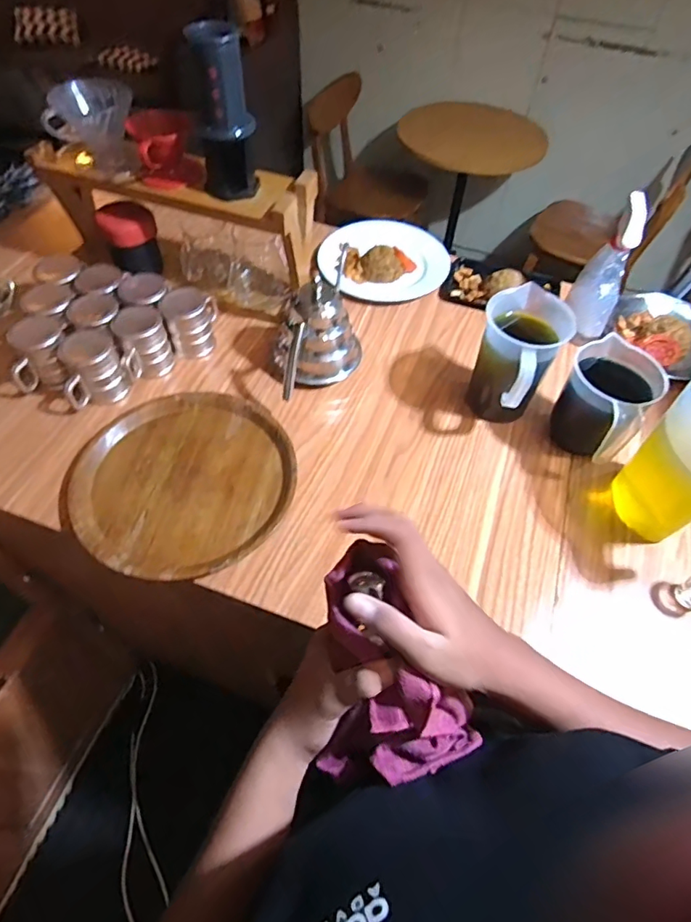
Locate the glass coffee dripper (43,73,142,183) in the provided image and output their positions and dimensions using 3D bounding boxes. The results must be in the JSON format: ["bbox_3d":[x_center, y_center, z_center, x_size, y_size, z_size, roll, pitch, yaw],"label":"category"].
[{"bbox_3d":[-0.382,-0.504,0.762,0.108,0.105,0.103,4,55,0],"label":"glass coffee dripper"}]

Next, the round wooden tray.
[{"bbox_3d":[-0.216,0.023,0.682,0.280,0.027,0.283,1,55,-2],"label":"round wooden tray"}]

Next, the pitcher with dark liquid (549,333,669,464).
[{"bbox_3d":[0.358,-0.075,0.709,0.136,0.142,0.123,-33,63,-23],"label":"pitcher with dark liquid"}]

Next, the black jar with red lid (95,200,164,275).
[{"bbox_3d":[-0.367,-0.379,0.862,0.084,0.103,0.086,-18,58,-15],"label":"black jar with red lid"}]

